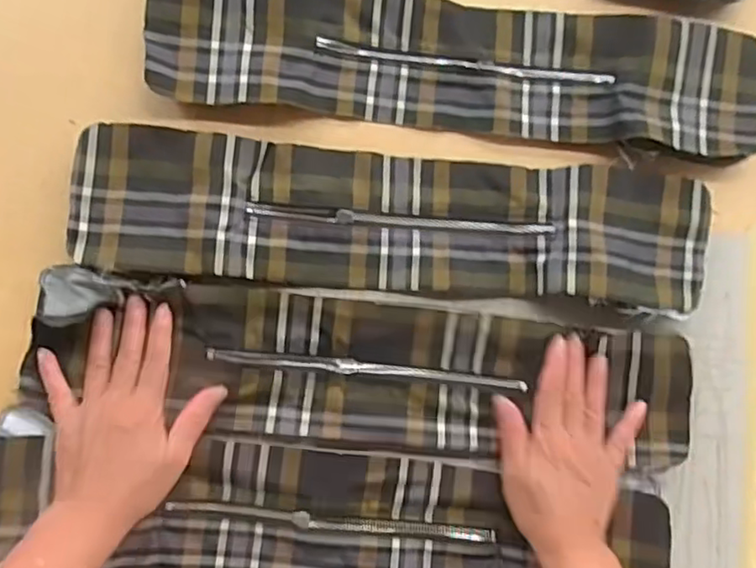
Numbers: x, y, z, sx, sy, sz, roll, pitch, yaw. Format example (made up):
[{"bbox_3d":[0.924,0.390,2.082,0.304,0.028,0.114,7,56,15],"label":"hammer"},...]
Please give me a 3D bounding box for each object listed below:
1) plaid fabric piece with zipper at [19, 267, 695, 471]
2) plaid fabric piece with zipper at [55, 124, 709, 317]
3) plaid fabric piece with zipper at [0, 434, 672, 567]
[{"bbox_3d":[-0.005,0.074,0.504,0.521,0.027,0.116,7,85,-4],"label":"plaid fabric piece with zipper"},{"bbox_3d":[0.021,-0.054,0.522,0.524,0.025,0.117,5,85,-6],"label":"plaid fabric piece with zipper"},{"bbox_3d":[-0.037,0.195,0.494,0.530,0.029,0.114,7,85,-4],"label":"plaid fabric piece with zipper"}]

